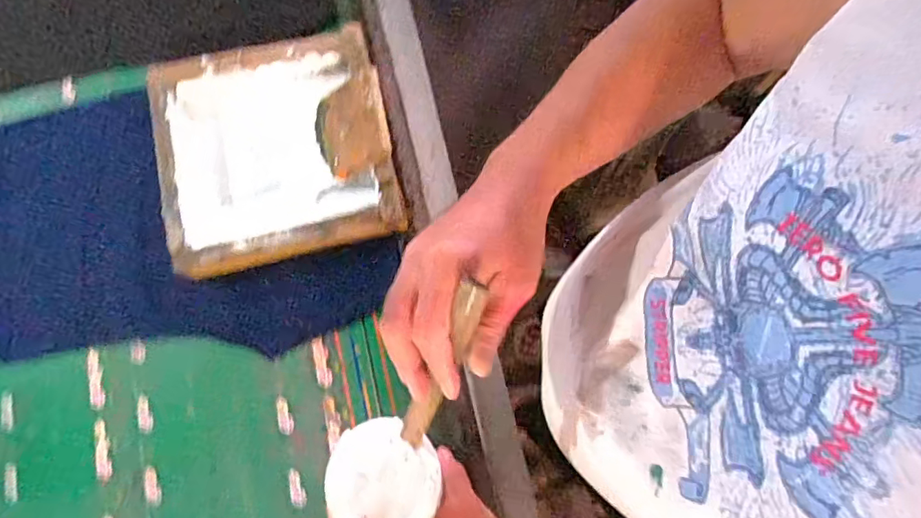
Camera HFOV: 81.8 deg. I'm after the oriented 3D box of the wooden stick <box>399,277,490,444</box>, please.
[{"bbox_3d":[-0.015,0.082,0.369,0.021,0.184,0.013,26,43,5],"label":"wooden stick"}]

